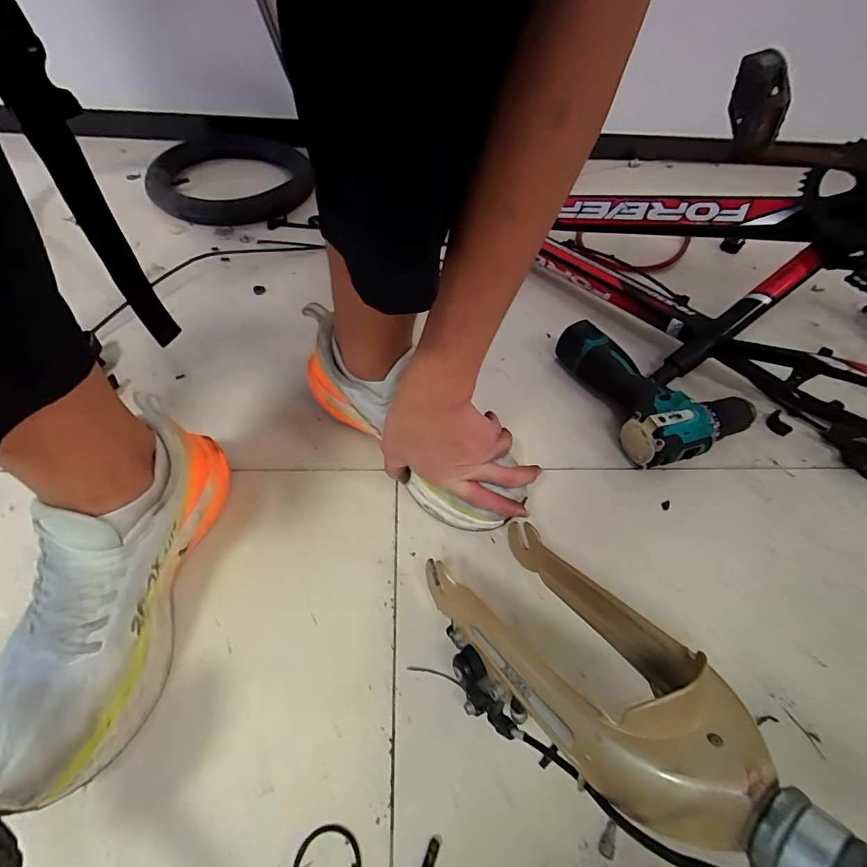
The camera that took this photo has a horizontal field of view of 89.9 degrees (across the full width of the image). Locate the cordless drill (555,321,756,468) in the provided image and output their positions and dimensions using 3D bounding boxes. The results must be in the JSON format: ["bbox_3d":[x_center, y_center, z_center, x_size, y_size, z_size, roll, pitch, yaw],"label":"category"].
[{"bbox_3d":[0.244,-0.055,0.516,0.135,0.068,0.203,-17,57,-16],"label":"cordless drill"}]

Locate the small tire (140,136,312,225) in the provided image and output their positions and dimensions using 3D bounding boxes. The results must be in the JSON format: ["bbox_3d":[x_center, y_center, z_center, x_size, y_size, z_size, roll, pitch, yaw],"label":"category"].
[{"bbox_3d":[-0.365,-0.459,0.781,0.264,0.035,0.274,2,54,-3],"label":"small tire"}]

